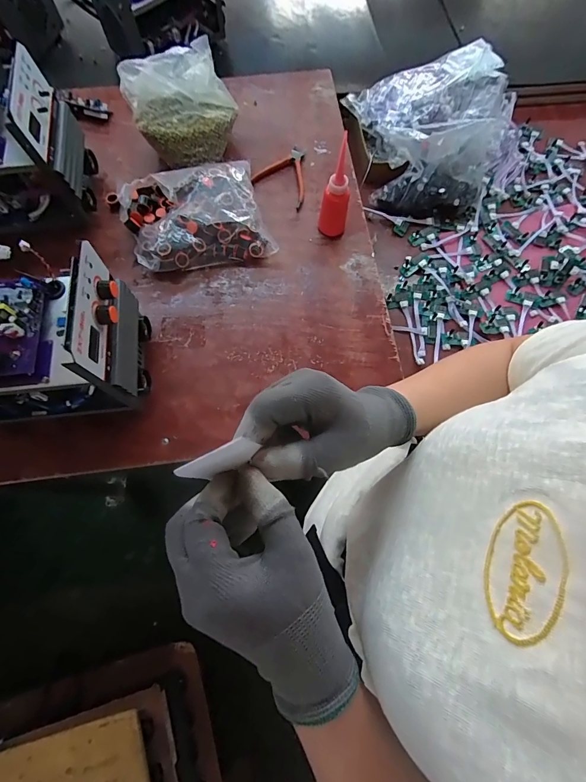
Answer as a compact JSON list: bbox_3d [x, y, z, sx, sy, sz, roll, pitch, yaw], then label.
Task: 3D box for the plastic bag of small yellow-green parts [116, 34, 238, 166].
[{"bbox_3d":[-0.193,-0.498,0.632,0.180,0.156,0.148,-11,73,-5],"label":"plastic bag of small yellow-green parts"}]

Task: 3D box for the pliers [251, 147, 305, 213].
[{"bbox_3d":[-0.005,-0.410,0.678,0.114,0.011,0.122,32,74,8],"label":"pliers"}]

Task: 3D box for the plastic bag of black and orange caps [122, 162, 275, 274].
[{"bbox_3d":[-0.169,-0.301,0.621,0.232,0.059,0.203,-18,74,-7],"label":"plastic bag of black and orange caps"}]

